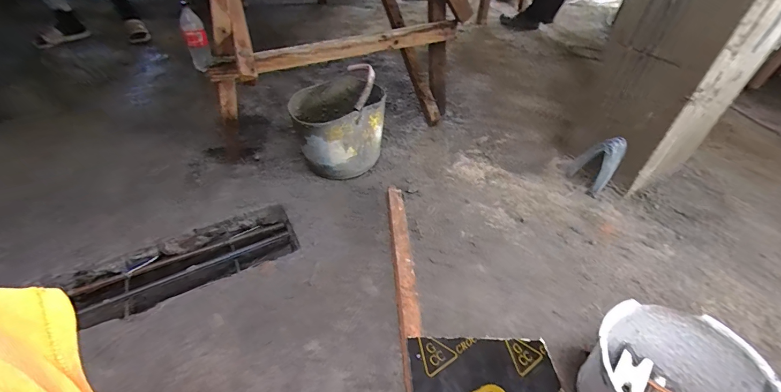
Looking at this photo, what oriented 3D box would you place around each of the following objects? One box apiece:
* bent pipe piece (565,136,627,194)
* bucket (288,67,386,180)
[{"bbox_3d":[0.672,-0.107,1.166,0.131,0.174,0.090,28,49,24],"label":"bent pipe piece"},{"bbox_3d":[-0.173,-0.245,1.196,0.278,0.280,0.269,-5,45,-8],"label":"bucket"}]

